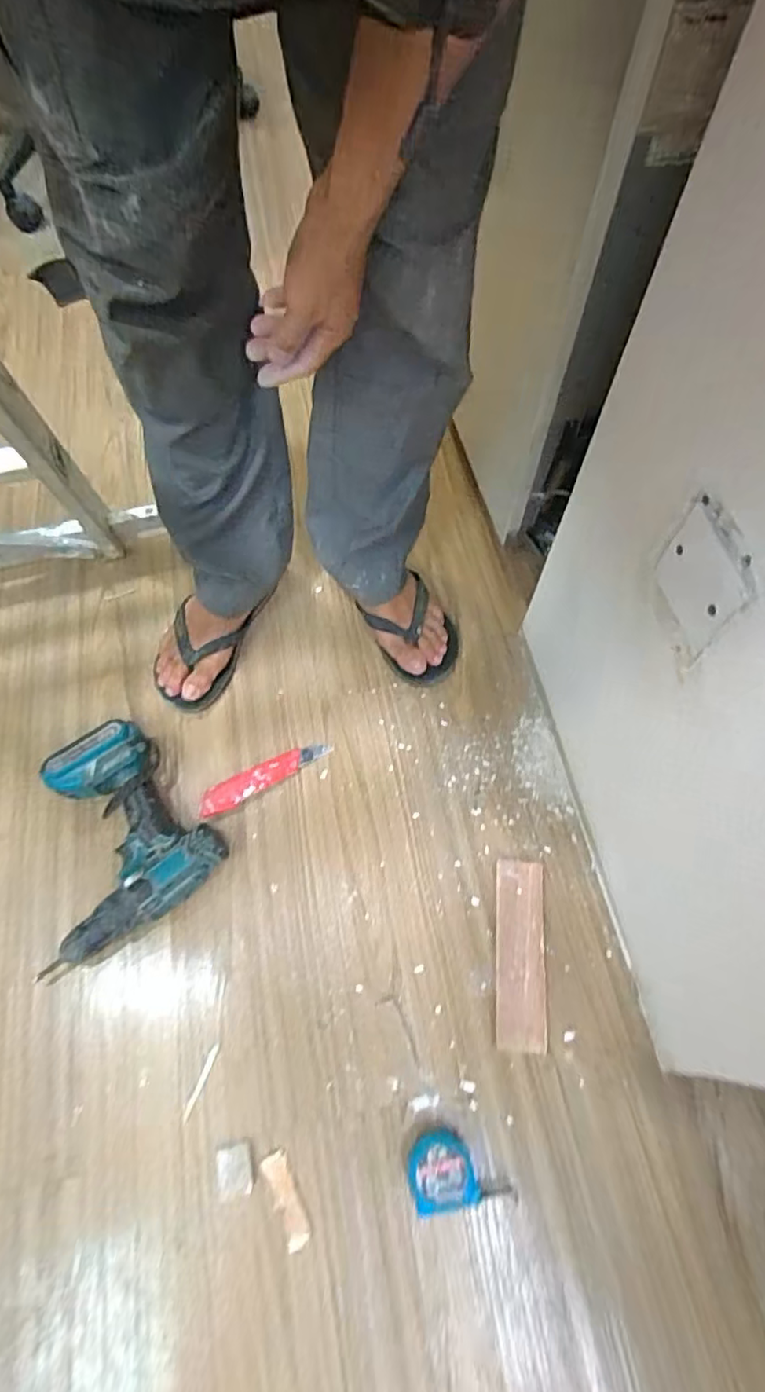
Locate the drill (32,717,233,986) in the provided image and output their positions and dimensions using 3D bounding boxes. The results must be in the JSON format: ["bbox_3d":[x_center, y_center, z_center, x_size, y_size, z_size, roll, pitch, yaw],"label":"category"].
[{"bbox_3d":[-0.315,0.164,0.701,0.211,0.073,0.212,-34,70,-17],"label":"drill"}]

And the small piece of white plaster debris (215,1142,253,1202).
[{"bbox_3d":[-0.141,0.453,0.596,0.032,0.006,0.041,-8,65,-6],"label":"small piece of white plaster debris"}]

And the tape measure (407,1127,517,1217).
[{"bbox_3d":[0.073,0.446,0.593,0.094,0.028,0.060,-6,64,-5],"label":"tape measure"}]

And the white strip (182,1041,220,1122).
[{"bbox_3d":[-0.183,0.389,0.632,0.008,0.004,0.070,17,61,10],"label":"white strip"}]

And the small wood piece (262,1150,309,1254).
[{"bbox_3d":[-0.091,0.474,0.589,0.023,0.009,0.076,-23,67,-13],"label":"small wood piece"}]

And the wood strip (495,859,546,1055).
[{"bbox_3d":[0.151,0.279,0.688,0.052,0.012,0.192,6,64,0],"label":"wood strip"}]

